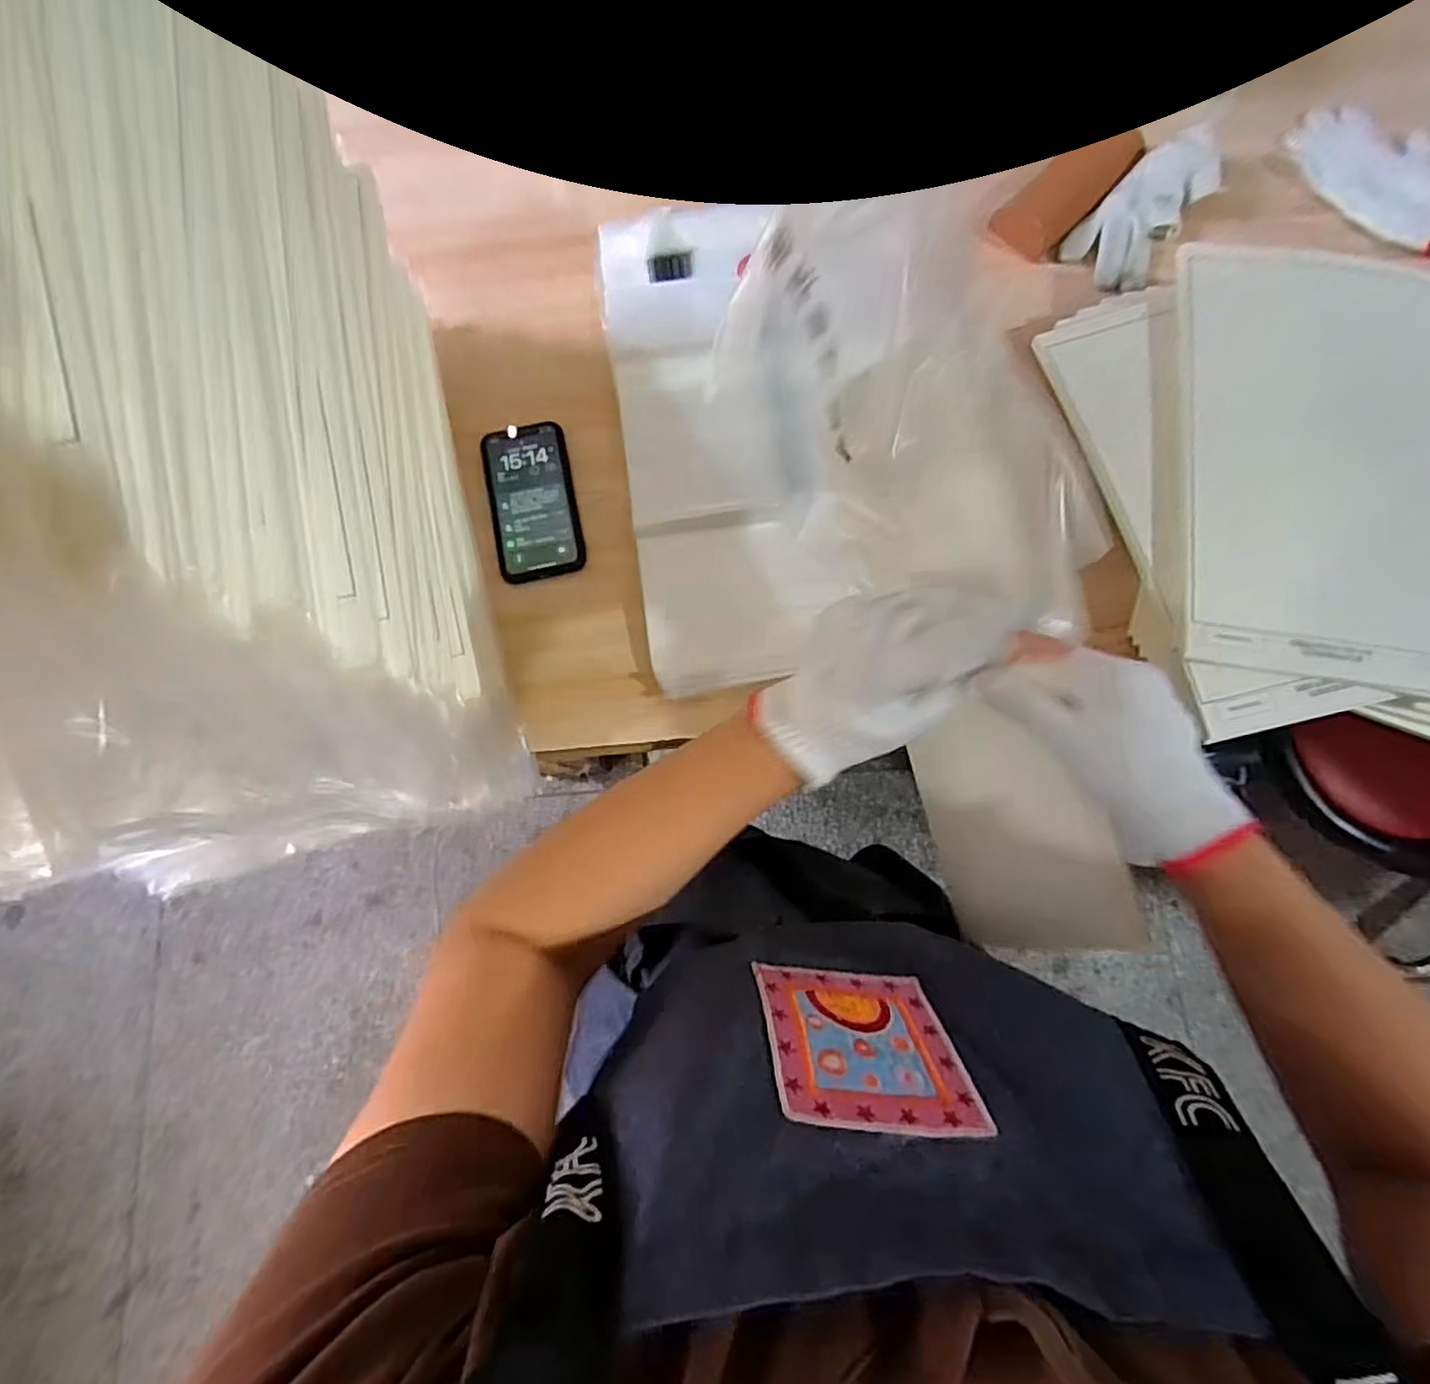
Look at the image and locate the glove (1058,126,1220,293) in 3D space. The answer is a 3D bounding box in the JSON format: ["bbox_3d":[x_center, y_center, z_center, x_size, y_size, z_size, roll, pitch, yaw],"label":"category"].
[{"bbox_3d":[0.413,-0.462,0.636,0.080,0.026,0.160,40,95,8],"label":"glove"}]

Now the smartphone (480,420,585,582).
[{"bbox_3d":[-0.165,-0.175,0.608,0.076,0.007,0.146,-12,79,-3],"label":"smartphone"}]

